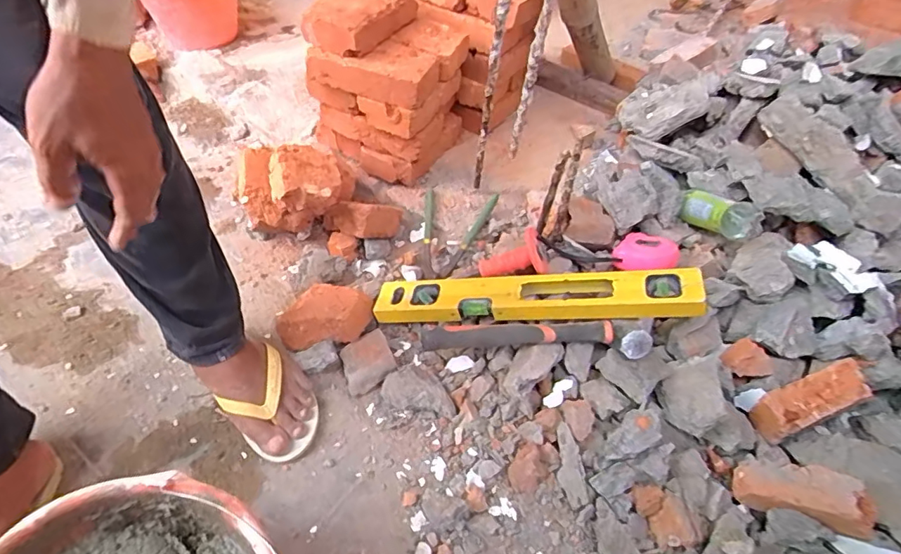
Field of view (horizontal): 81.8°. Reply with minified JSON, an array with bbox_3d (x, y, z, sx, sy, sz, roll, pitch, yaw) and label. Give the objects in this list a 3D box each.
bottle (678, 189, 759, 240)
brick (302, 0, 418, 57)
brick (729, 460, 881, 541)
[{"bbox_3d":[0.405,-0.095,0.795,0.043,0.056,0.124,-18,29,-21],"label":"bottle"},{"bbox_3d":[-0.147,-0.439,0.872,0.107,0.059,0.216,22,49,14],"label":"brick"},{"bbox_3d":[0.399,0.248,0.594,0.134,0.043,0.058,4,42,32],"label":"brick"}]

